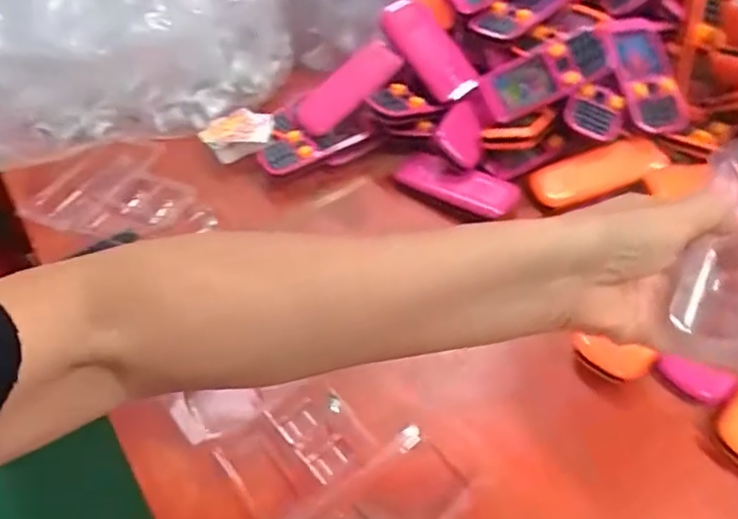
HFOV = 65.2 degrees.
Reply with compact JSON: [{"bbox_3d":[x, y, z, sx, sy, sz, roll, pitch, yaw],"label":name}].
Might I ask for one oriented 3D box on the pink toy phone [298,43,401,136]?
[{"bbox_3d":[-0.020,-0.155,0.523,0.103,0.016,0.042,-39,56,0],"label":"pink toy phone"}]

